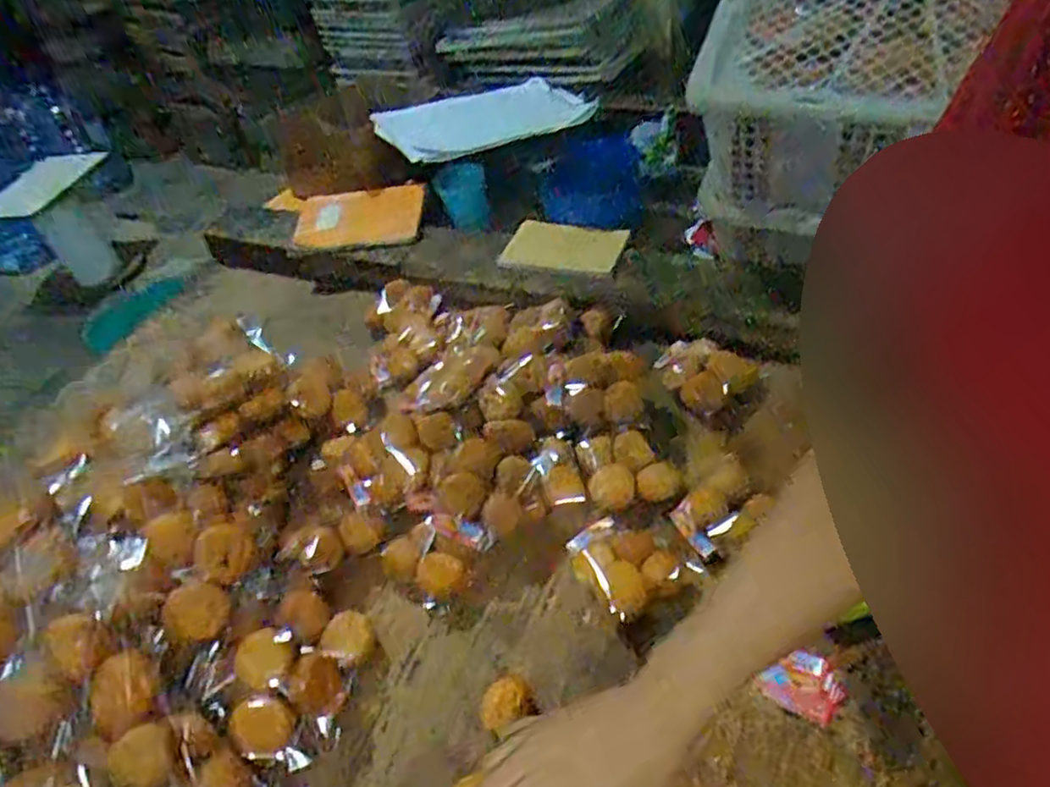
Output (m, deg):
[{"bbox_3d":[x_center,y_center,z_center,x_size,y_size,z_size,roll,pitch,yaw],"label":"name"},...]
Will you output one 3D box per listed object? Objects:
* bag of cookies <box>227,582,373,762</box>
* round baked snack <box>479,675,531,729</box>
[{"bbox_3d":[-0.206,0.251,0.613,0.103,0.026,0.141,27,48,-10],"label":"bag of cookies"},{"bbox_3d":[-0.019,0.273,0.605,0.045,0.010,0.035,-24,48,-12],"label":"round baked snack"}]

